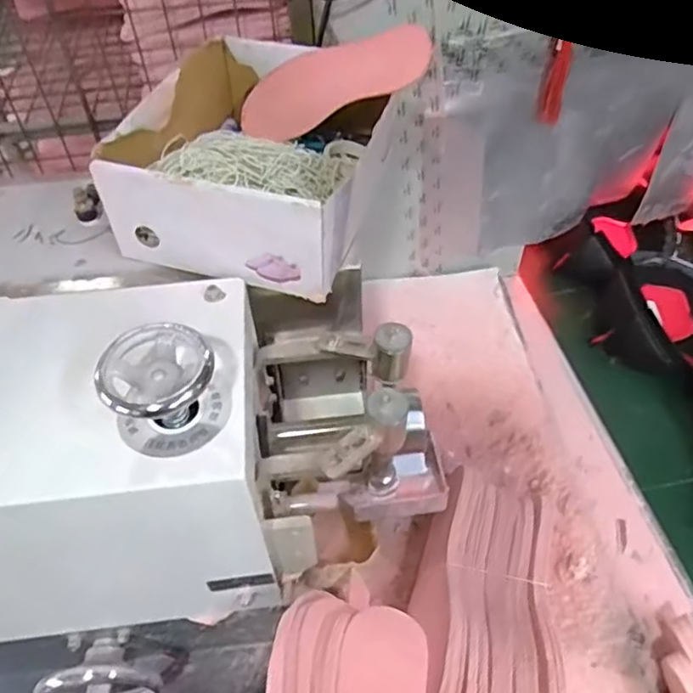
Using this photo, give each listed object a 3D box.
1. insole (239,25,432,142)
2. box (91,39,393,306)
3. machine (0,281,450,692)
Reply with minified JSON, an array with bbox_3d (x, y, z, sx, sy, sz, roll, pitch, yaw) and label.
[{"bbox_3d":[-0.015,-0.225,0.544,0.194,0.012,0.078,7,90,35],"label":"insole"},{"bbox_3d":[-0.063,-0.165,0.518,0.186,0.086,0.233,13,52,15],"label":"box"},{"bbox_3d":[-0.183,0.096,0.506,0.496,0.311,0.271,-11,50,-5],"label":"machine"}]

